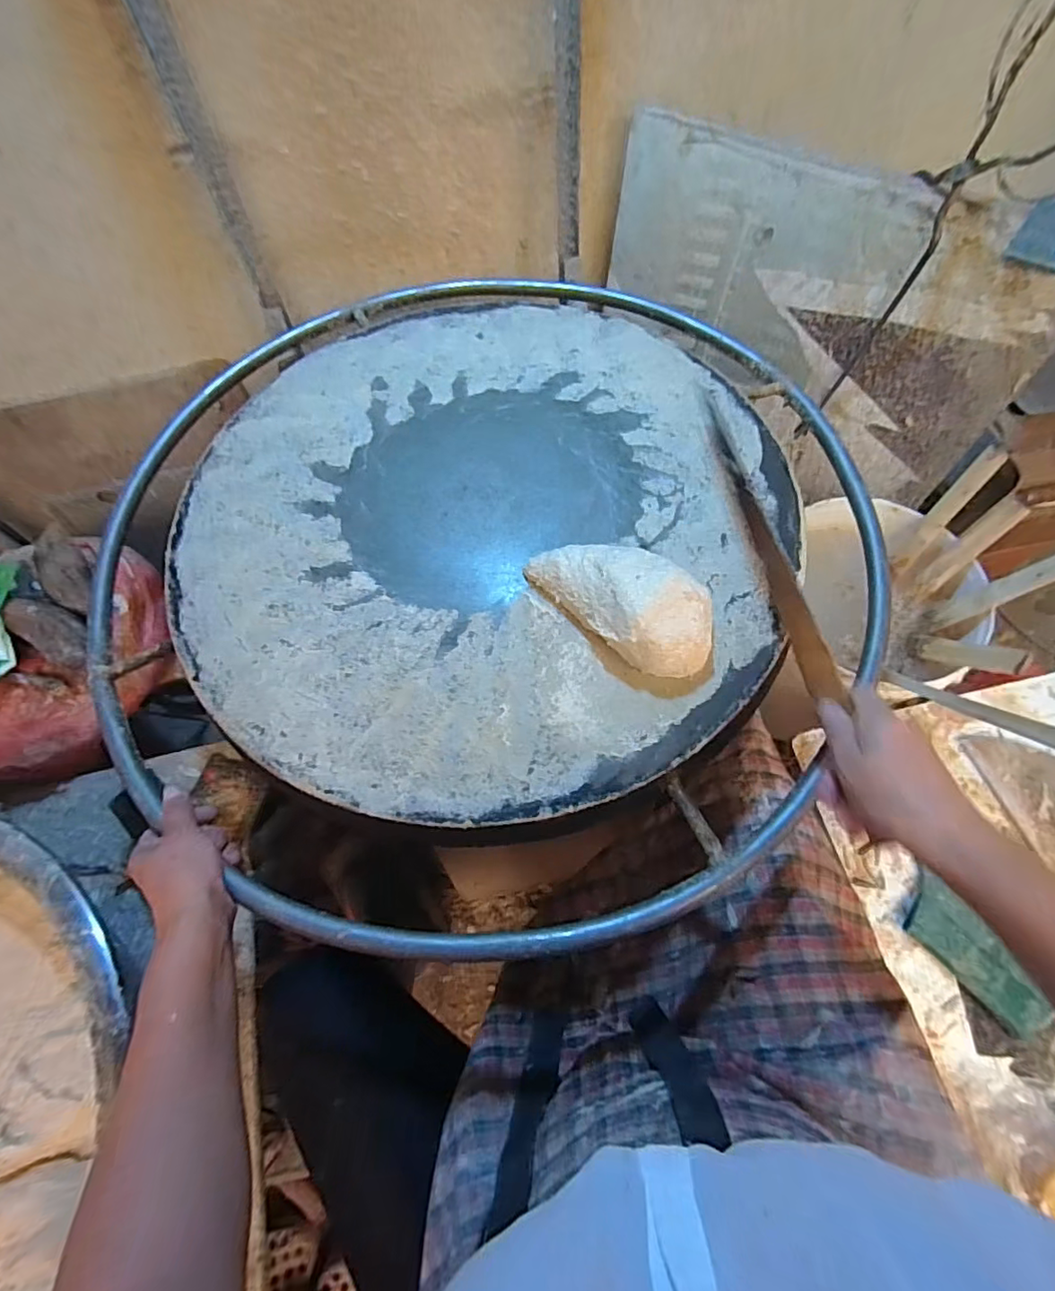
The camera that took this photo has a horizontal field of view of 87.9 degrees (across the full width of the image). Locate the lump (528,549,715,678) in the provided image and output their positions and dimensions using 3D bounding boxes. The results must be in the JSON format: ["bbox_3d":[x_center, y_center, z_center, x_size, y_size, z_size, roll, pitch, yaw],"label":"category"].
[{"bbox_3d":[0.080,-0.043,0.477,0.179,0.055,0.085,39,72,19],"label":"lump"}]

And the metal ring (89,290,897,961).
[{"bbox_3d":[-0.052,-0.130,0.593,0.824,0.030,0.815,-1,64,3],"label":"metal ring"}]

